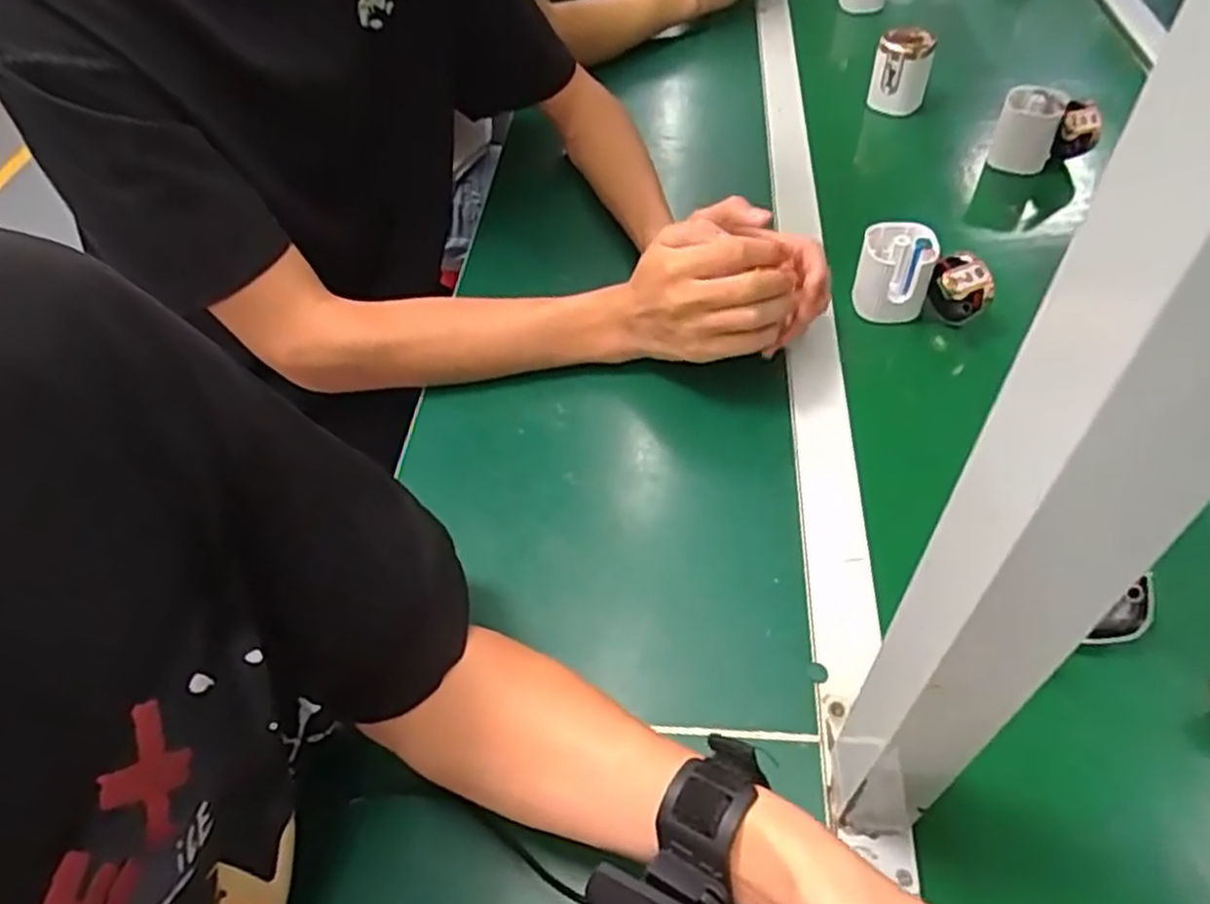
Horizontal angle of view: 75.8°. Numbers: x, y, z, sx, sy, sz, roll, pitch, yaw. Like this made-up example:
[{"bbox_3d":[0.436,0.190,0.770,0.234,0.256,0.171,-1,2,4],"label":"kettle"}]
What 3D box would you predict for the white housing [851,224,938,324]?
[{"bbox_3d":[0.242,-0.152,0.654,0.058,0.068,0.045,12,52,13],"label":"white housing"}]

